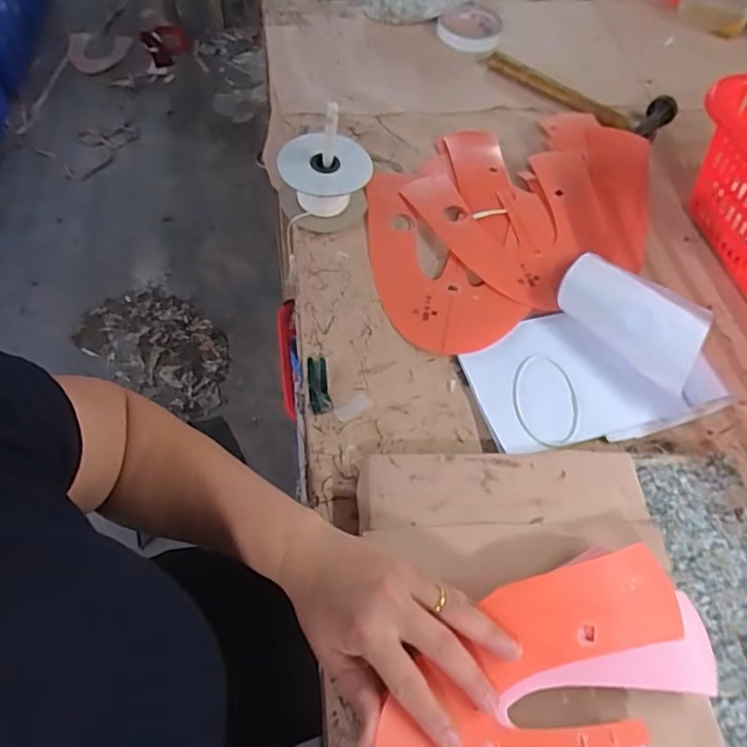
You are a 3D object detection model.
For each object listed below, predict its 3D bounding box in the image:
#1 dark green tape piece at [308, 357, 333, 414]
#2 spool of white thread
[{"bbox_3d":[-0.048,0.009,0.499,0.017,0.013,0.053,-8,61,-7],"label":"dark green tape piece"},{"bbox_3d":[-0.048,-0.195,0.591,0.085,0.066,0.079,1,60,-1],"label":"spool of white thread"}]

